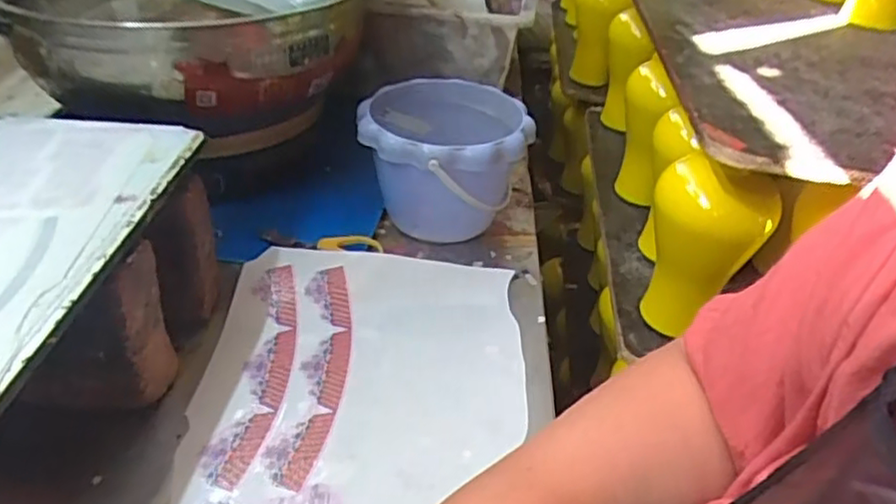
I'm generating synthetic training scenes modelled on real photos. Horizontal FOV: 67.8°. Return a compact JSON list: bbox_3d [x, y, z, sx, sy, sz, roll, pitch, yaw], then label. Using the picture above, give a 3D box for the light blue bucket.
[{"bbox_3d":[-0.006,-0.079,0.640,0.150,0.119,0.152,3,37,-2],"label":"light blue bucket"}]

